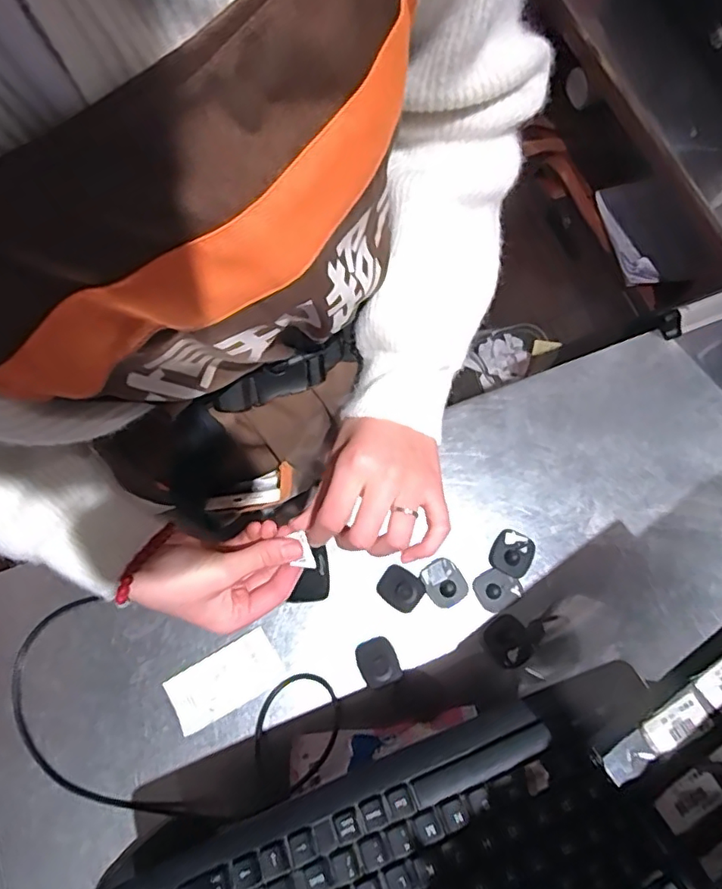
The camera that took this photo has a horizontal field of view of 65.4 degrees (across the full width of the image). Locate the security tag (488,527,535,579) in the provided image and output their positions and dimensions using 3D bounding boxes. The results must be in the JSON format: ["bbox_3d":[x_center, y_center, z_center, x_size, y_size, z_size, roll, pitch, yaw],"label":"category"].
[{"bbox_3d":[0.157,0.114,0.580,0.044,0.013,0.048,25,75,8],"label":"security tag"}]

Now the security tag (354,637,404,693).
[{"bbox_3d":[0.017,0.212,0.546,0.037,0.012,0.044,-27,74,-7],"label":"security tag"}]

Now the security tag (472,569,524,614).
[{"bbox_3d":[0.138,0.146,0.570,0.045,0.010,0.039,-28,75,-8],"label":"security tag"}]

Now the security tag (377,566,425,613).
[{"bbox_3d":[0.039,0.146,0.567,0.044,0.015,0.035,34,76,10],"label":"security tag"}]

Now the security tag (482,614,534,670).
[{"bbox_3d":[0.146,0.196,0.556,0.041,0.011,0.048,-29,75,-8],"label":"security tag"}]

